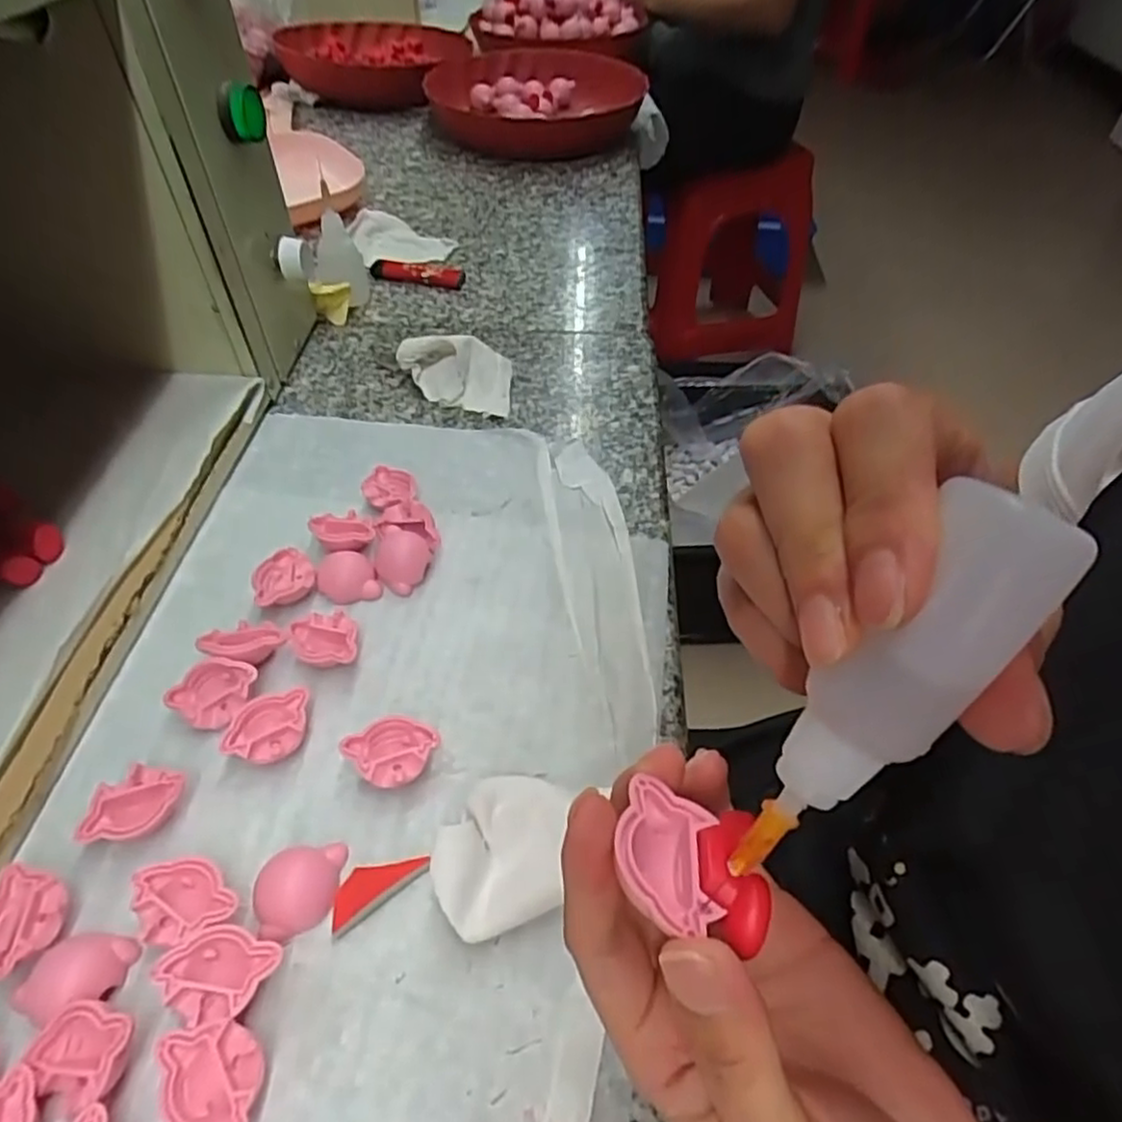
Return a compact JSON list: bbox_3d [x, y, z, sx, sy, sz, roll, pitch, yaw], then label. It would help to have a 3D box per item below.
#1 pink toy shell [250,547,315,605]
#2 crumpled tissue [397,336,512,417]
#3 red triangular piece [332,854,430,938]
[{"bbox_3d":[-0.136,0.009,0.340,0.029,0.010,0.029,1,48,-1],"label":"pink toy shell"},{"bbox_3d":[-0.068,-0.120,0.447,0.071,0.034,0.051,-1,48,-3],"label":"crumpled tissue"},{"bbox_3d":[-0.067,0.116,0.253,0.037,0.006,0.016,-30,56,-25],"label":"red triangular piece"}]

